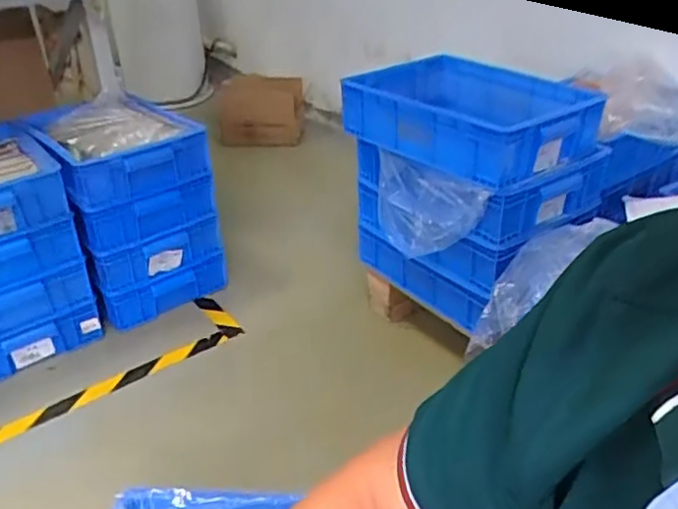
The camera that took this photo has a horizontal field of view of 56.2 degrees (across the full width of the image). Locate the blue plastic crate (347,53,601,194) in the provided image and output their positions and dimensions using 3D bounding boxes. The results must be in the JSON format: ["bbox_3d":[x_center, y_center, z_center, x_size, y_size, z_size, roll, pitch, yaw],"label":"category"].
[{"bbox_3d":[0.260,-0.279,1.243,0.346,0.113,0.421,-26,38,-35],"label":"blue plastic crate"}]

